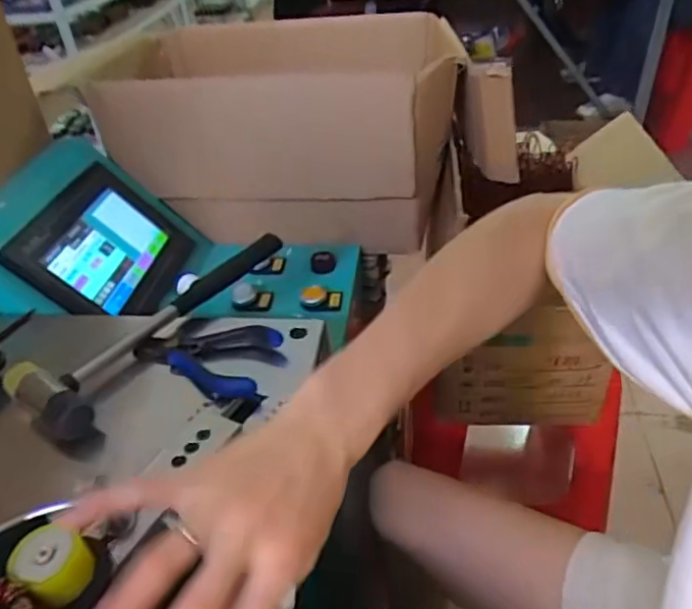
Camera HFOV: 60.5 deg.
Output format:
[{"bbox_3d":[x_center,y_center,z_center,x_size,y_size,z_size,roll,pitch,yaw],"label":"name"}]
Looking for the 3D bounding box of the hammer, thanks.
[{"bbox_3d":[-0.153,0.008,0.500,0.073,0.030,0.255,21,45,29],"label":"hammer"}]

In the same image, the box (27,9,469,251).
[{"bbox_3d":[-0.082,-0.245,0.789,0.438,0.205,0.283,6,40,15],"label":"box"}]

